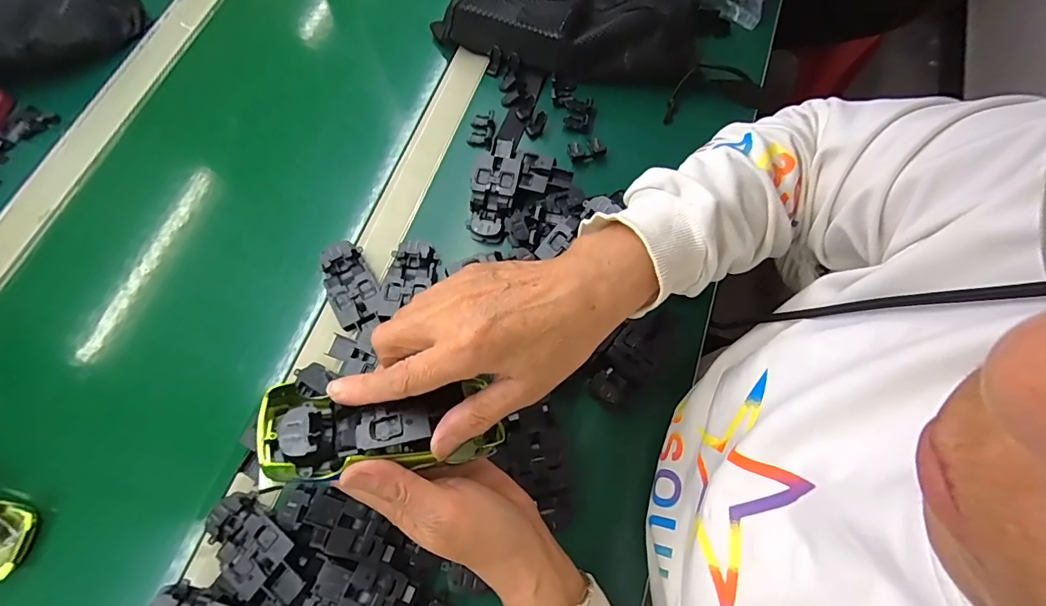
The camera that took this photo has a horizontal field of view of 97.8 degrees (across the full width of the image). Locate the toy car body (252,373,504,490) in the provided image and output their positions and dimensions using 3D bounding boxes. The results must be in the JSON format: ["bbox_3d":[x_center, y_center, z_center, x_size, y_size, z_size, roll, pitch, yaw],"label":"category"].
[{"bbox_3d":[-0.076,0.070,0.251,0.126,0.025,0.049,-3,71,-2],"label":"toy car body"}]

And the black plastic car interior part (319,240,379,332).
[{"bbox_3d":[-0.157,-0.017,0.413,0.041,0.012,0.078,-27,75,-7],"label":"black plastic car interior part"}]

